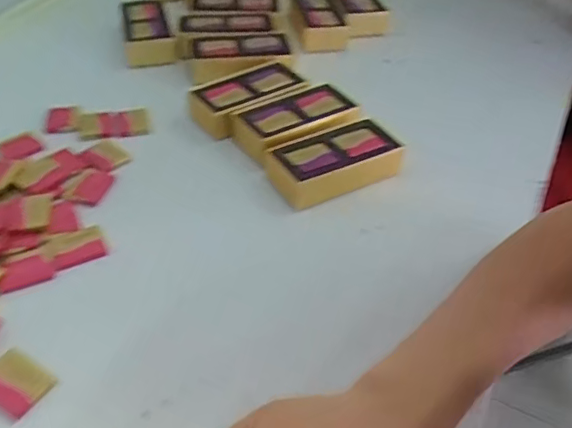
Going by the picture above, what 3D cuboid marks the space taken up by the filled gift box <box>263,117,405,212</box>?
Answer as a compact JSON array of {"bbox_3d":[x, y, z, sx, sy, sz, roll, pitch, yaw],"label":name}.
[{"bbox_3d":[0.043,-0.046,0.503,0.114,0.029,0.061,-17,48,-20],"label":"filled gift box"}]

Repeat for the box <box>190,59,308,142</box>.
[{"bbox_3d":[-0.039,-0.120,0.573,0.112,0.032,0.061,-24,51,-25],"label":"box"}]

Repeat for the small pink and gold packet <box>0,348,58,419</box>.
[{"bbox_3d":[-0.171,0.105,0.352,0.039,0.005,0.032,21,47,17],"label":"small pink and gold packet"}]

